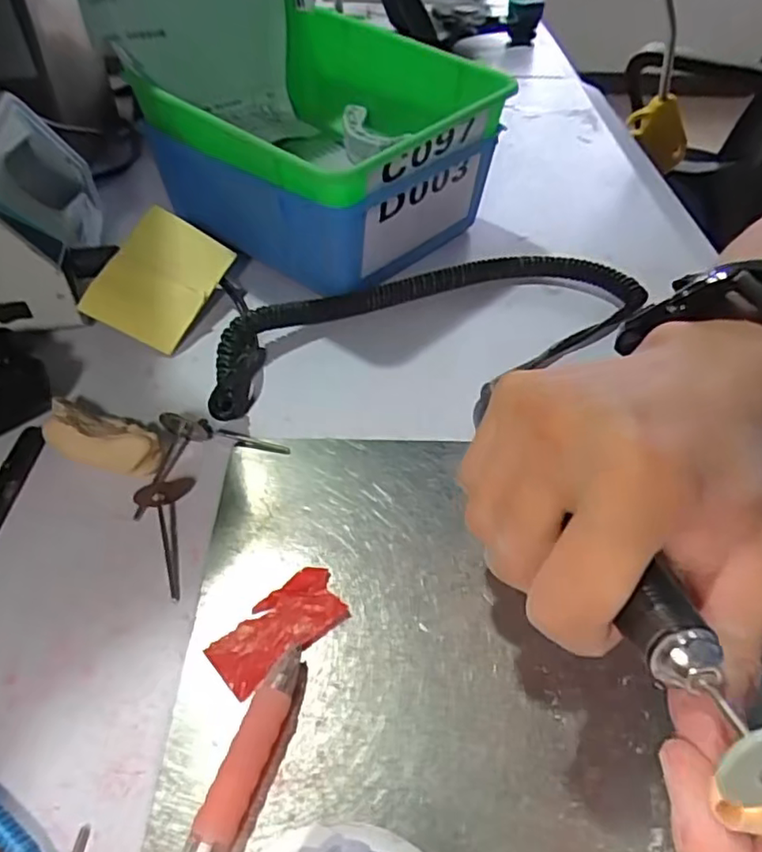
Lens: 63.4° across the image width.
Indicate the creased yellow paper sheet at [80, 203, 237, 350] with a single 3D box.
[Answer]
[{"bbox_3d":[-0.114,-0.078,0.322,0.049,0.009,0.071,29,63,-10],"label":"creased yellow paper sheet"}]

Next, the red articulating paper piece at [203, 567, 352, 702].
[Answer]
[{"bbox_3d":[-0.034,0.069,0.212,0.047,0.004,0.024,-36,54,-24],"label":"red articulating paper piece"}]

